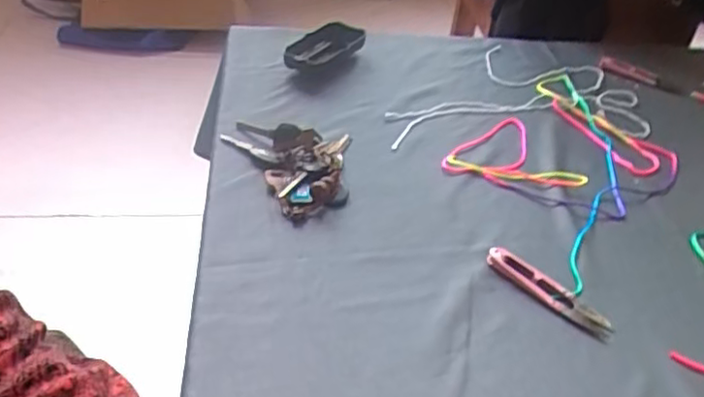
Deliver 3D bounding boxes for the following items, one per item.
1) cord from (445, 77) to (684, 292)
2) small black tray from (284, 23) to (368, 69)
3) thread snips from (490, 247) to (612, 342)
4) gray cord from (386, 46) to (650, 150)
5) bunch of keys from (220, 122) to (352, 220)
[{"bbox_3d":[0.209,-0.039,0.631,0.170,0.009,0.313,29,43,26],"label":"cord"},{"bbox_3d":[-0.030,-0.175,0.744,0.109,0.012,0.047,-36,77,-34],"label":"small black tray"},{"bbox_3d":[0.147,0.068,0.487,0.024,0.006,0.103,-27,49,-36],"label":"thread snips"},{"bbox_3d":[0.171,-0.122,0.740,0.294,0.010,0.214,-2,39,-11],"label":"gray cord"},{"bbox_3d":[-0.055,-0.030,0.575,0.106,0.021,0.116,2,38,-7],"label":"bunch of keys"}]

